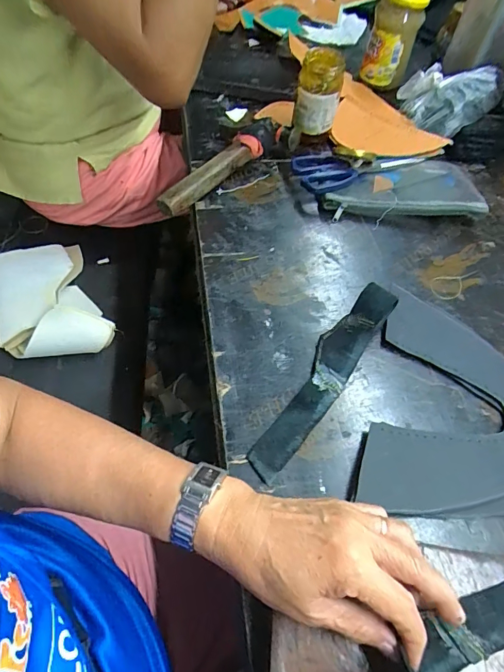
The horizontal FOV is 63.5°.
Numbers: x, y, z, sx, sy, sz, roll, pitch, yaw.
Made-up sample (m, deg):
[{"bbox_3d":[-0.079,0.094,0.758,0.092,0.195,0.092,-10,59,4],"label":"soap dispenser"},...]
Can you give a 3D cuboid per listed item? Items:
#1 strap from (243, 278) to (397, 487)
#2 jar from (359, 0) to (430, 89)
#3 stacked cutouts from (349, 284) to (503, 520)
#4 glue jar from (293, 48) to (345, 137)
[{"bbox_3d":[0.065,0.033,0.364,0.041,0.044,0.200,32,60,16],"label":"strap"},{"bbox_3d":[0.222,-0.471,0.638,0.071,0.136,0.075,19,57,7],"label":"jar"},{"bbox_3d":[0.201,0.068,0.376,0.177,0.012,0.228,18,57,7],"label":"stacked cutouts"},{"bbox_3d":[0.089,-0.324,0.553,0.056,0.098,0.056,2,56,-3],"label":"glue jar"}]

